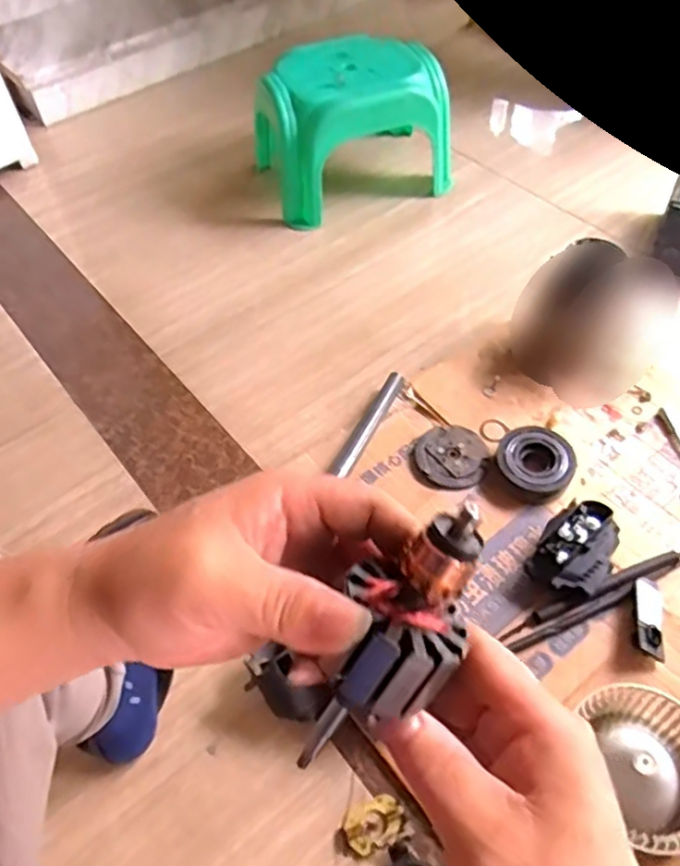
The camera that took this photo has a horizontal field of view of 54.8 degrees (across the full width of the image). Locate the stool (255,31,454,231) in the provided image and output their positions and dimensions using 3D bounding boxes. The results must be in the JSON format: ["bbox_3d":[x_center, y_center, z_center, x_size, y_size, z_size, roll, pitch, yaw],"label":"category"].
[{"bbox_3d":[0.019,-0.636,1.356,0.366,0.232,0.288,-20,56,-10],"label":"stool"}]

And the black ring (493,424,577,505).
[{"bbox_3d":[0.269,0.043,0.907,0.103,0.040,0.099,-1,55,2],"label":"black ring"}]

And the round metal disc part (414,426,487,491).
[{"bbox_3d":[0.159,0.033,0.938,0.097,0.014,0.104,-1,55,2],"label":"round metal disc part"}]

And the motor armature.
[{"bbox_3d":[0.020,0.070,0.231,0.042,0.035,0.101,30,95,21],"label":"motor armature"}]

